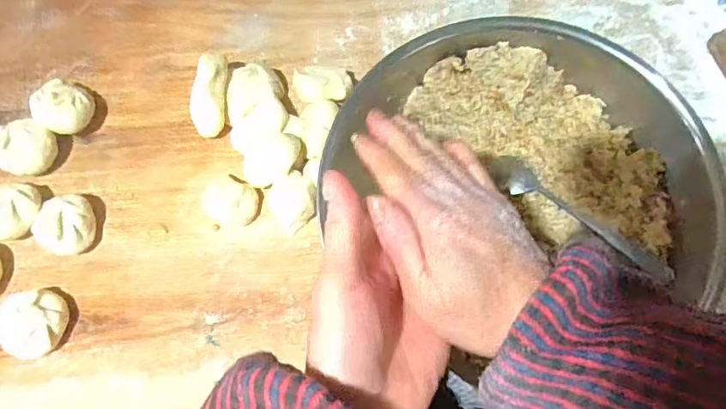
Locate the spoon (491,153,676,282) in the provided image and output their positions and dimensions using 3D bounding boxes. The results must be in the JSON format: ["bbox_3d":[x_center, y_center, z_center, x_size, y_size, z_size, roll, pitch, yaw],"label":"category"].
[{"bbox_3d":[0.162,0.012,0.388,0.150,0.016,0.028,41,80,10],"label":"spoon"}]

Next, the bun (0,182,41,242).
[{"bbox_3d":[-0.306,0.007,0.439,0.049,0.034,0.048,-3,76,0],"label":"bun"}]

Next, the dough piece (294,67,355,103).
[{"bbox_3d":[-0.037,-0.107,0.471,0.055,0.035,0.037,11,76,4],"label":"dough piece"}]

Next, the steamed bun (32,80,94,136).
[{"bbox_3d":[-0.272,-0.087,0.460,0.048,0.039,0.043,37,79,9],"label":"steamed bun"}]

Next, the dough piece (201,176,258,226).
[{"bbox_3d":[-0.116,-0.003,0.445,0.041,0.031,0.038,0,76,1],"label":"dough piece"}]

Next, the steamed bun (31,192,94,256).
[{"bbox_3d":[-0.257,0.018,0.436,0.042,0.032,0.049,8,76,3],"label":"steamed bun"}]

